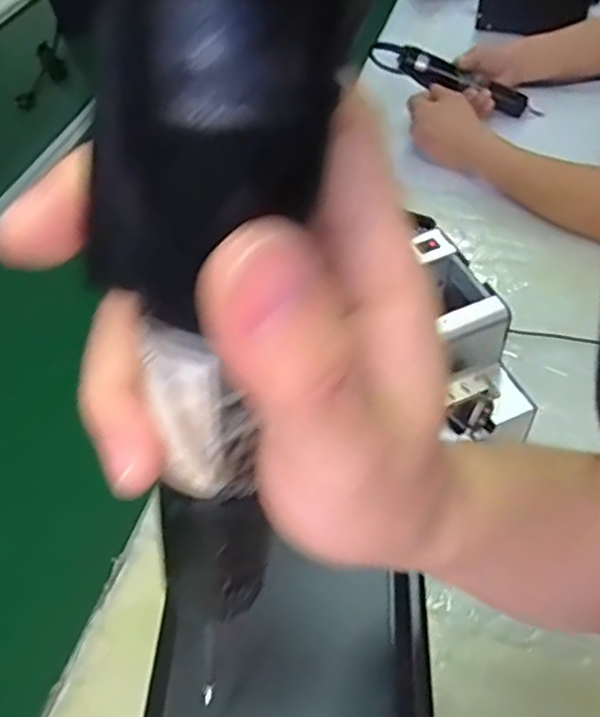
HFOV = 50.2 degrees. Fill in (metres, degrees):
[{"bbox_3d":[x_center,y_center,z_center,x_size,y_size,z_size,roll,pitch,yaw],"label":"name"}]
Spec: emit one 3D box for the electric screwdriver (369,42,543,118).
[{"bbox_3d":[0.234,-0.415,0.962,0.276,0.050,0.054,22,54,3],"label":"electric screwdriver"}]

